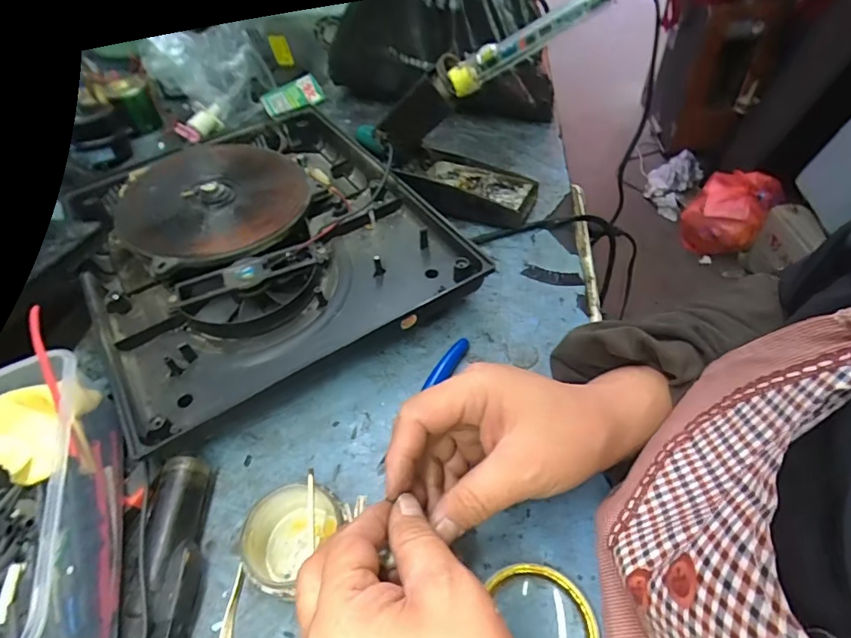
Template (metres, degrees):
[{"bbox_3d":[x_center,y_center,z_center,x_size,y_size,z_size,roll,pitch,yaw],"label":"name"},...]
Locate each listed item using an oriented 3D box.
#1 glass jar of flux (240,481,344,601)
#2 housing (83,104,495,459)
[{"bbox_3d":[-0.084,0.132,0.304,0.055,0.037,0.061,27,56,25],"label":"glass jar of flux"},{"bbox_3d":[-0.155,-0.076,0.475,0.305,0.057,0.352,-28,53,-19],"label":"housing"}]

